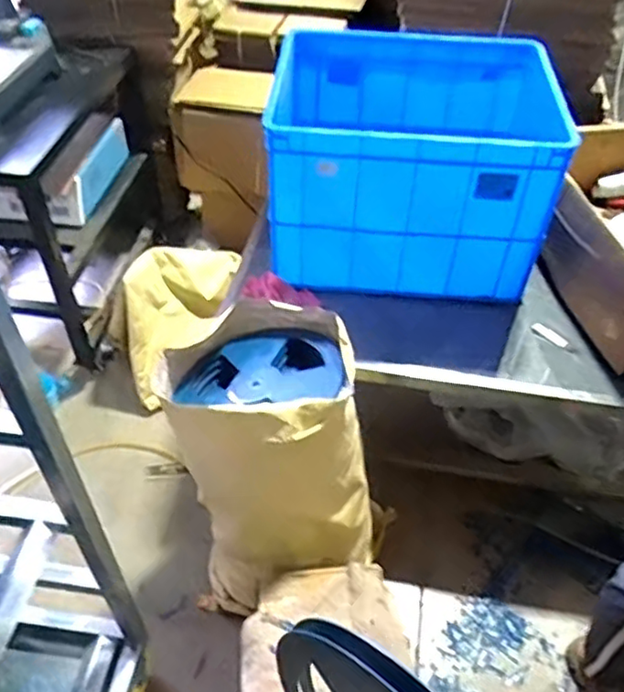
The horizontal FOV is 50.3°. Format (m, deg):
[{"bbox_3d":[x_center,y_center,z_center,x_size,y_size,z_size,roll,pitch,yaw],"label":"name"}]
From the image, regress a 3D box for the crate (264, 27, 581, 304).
[{"bbox_3d":[0.219,-0.418,1.526,0.596,0.416,0.491,4,46,2],"label":"crate"}]

